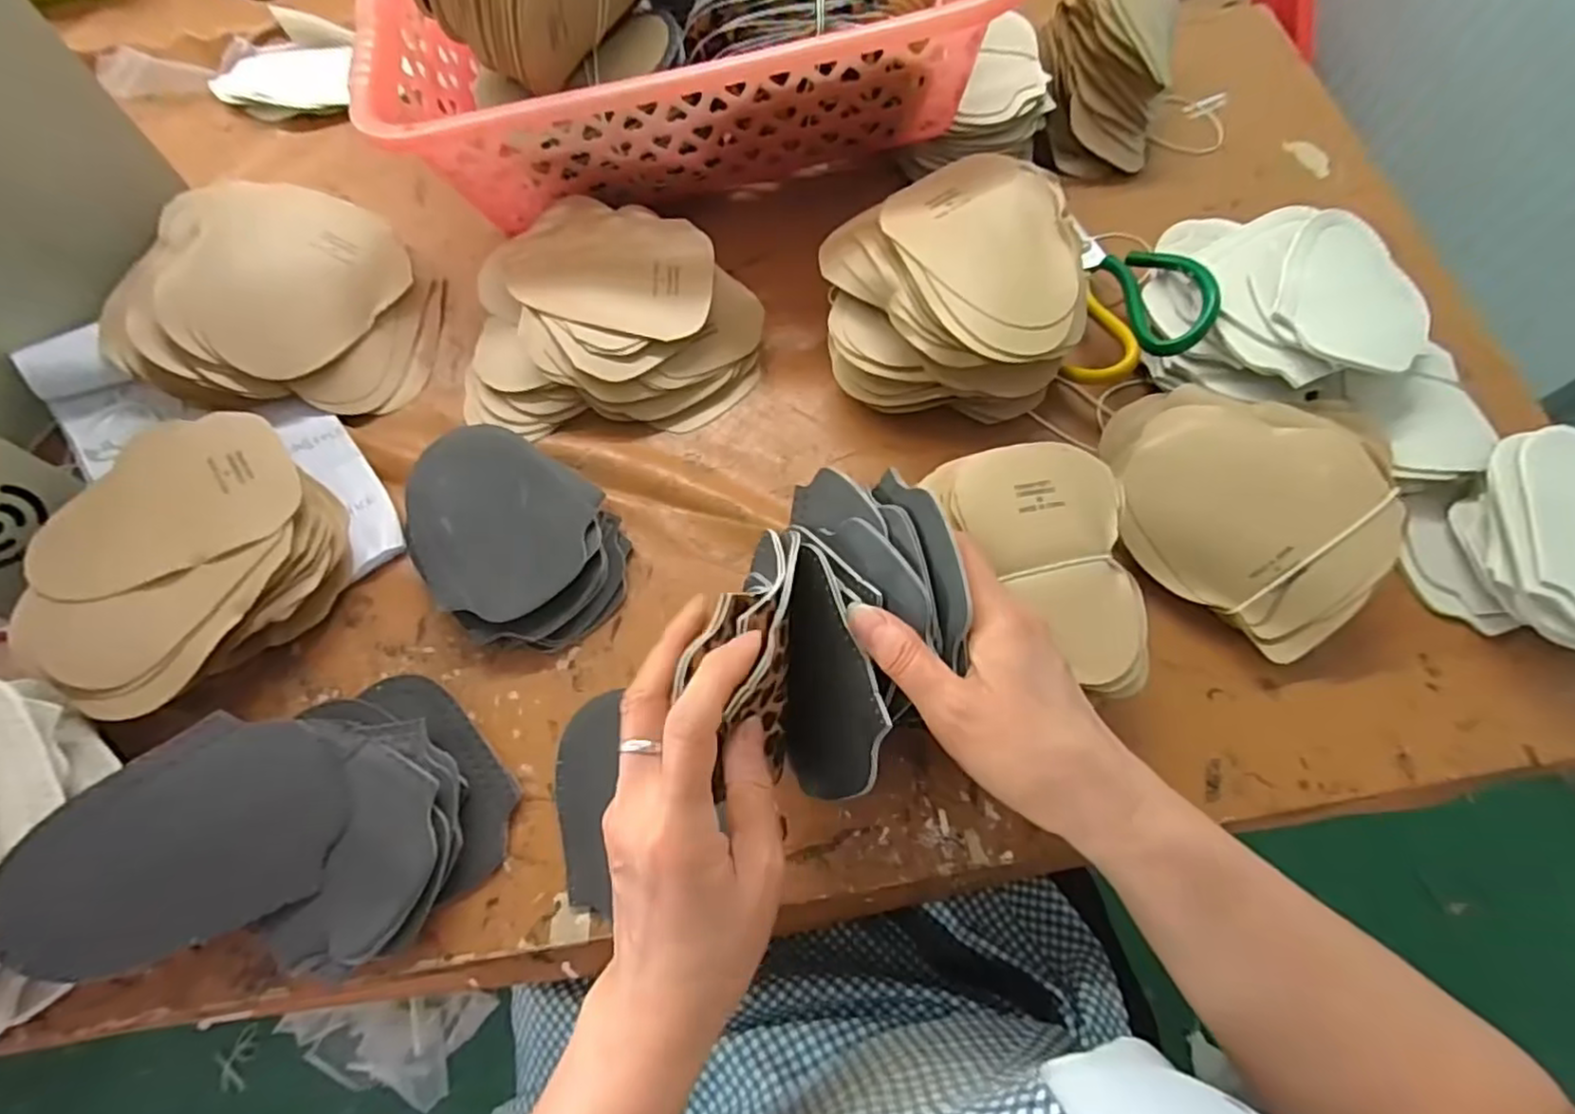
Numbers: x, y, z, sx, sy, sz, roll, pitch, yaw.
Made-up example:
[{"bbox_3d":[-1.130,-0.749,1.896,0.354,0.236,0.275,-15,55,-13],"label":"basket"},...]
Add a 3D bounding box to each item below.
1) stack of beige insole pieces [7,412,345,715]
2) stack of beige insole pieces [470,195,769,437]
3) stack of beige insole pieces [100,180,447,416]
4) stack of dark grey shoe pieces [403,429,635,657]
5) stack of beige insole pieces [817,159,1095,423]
[{"bbox_3d":[-0.341,0.001,0.395,0.131,0.051,0.159,40,72,13],"label":"stack of beige insole pieces"},{"bbox_3d":[-0.124,-0.168,0.483,0.197,0.049,0.162,-10,69,-6],"label":"stack of beige insole pieces"},{"bbox_3d":[-0.337,-0.172,0.465,0.170,0.074,0.153,-1,68,-2],"label":"stack of beige insole pieces"},{"bbox_3d":[-0.170,-0.009,0.423,0.144,0.038,0.109,31,70,10],"label":"stack of dark grey shoe pieces"},{"bbox_3d":[0.106,-0.162,0.454,0.152,0.107,0.148,-8,68,-5],"label":"stack of beige insole pieces"}]

